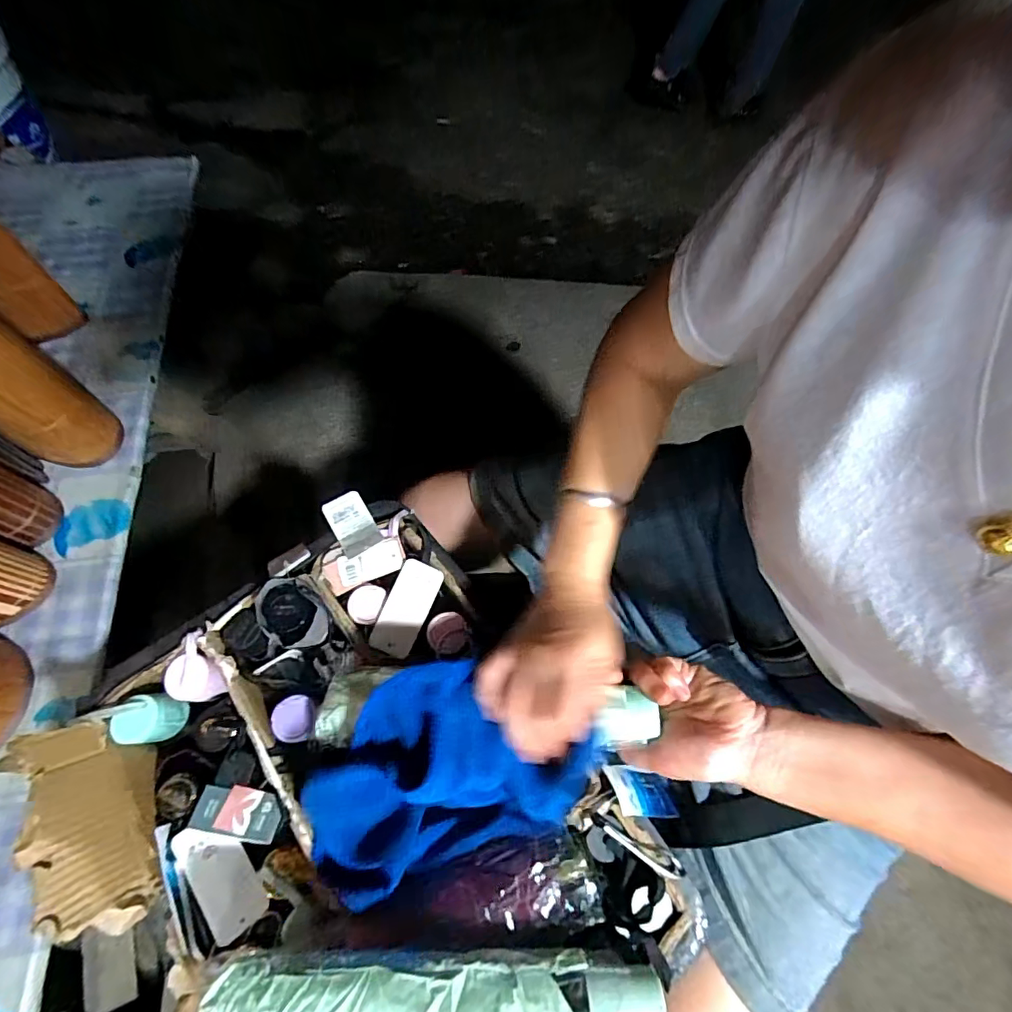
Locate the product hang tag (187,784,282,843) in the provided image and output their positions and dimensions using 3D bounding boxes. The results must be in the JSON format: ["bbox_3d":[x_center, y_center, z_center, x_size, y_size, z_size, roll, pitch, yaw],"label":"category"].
[{"bbox_3d":[-0.223,0.253,0.405,0.070,0.006,0.035,11,49,1],"label":"product hang tag"}]

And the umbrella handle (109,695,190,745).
[{"bbox_3d":[-0.320,0.193,0.441,0.043,0.045,0.044,3,65,-1],"label":"umbrella handle"}]

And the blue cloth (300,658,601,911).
[{"bbox_3d":[-0.050,0.194,0.368,0.205,0.076,0.129,-17,67,-10],"label":"blue cloth"}]

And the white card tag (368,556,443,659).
[{"bbox_3d":[-0.095,0.098,0.469,0.041,0.004,0.090,24,80,-6],"label":"white card tag"}]

